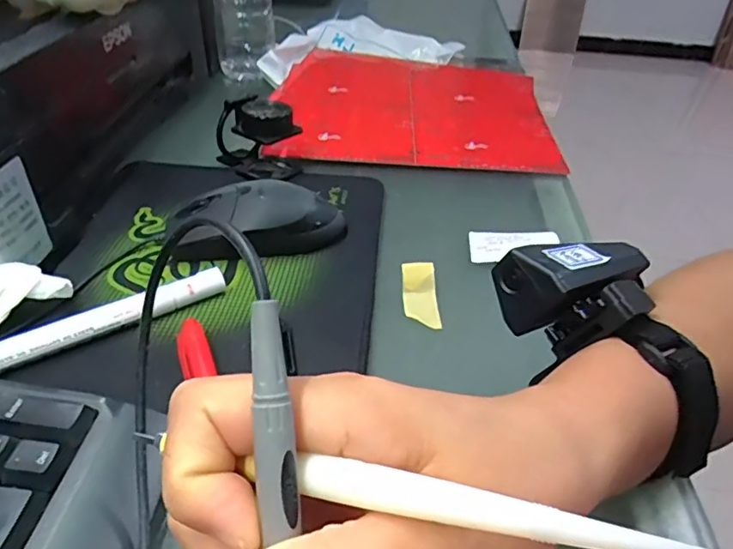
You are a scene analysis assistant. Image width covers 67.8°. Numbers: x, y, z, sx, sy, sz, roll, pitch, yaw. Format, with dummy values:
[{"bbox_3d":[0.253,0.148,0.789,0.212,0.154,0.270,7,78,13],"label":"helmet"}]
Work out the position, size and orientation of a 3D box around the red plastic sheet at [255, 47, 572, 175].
[{"bbox_3d":[0.047,-0.186,0.575,0.264,0.010,0.267,3,42,0],"label":"red plastic sheet"}]

